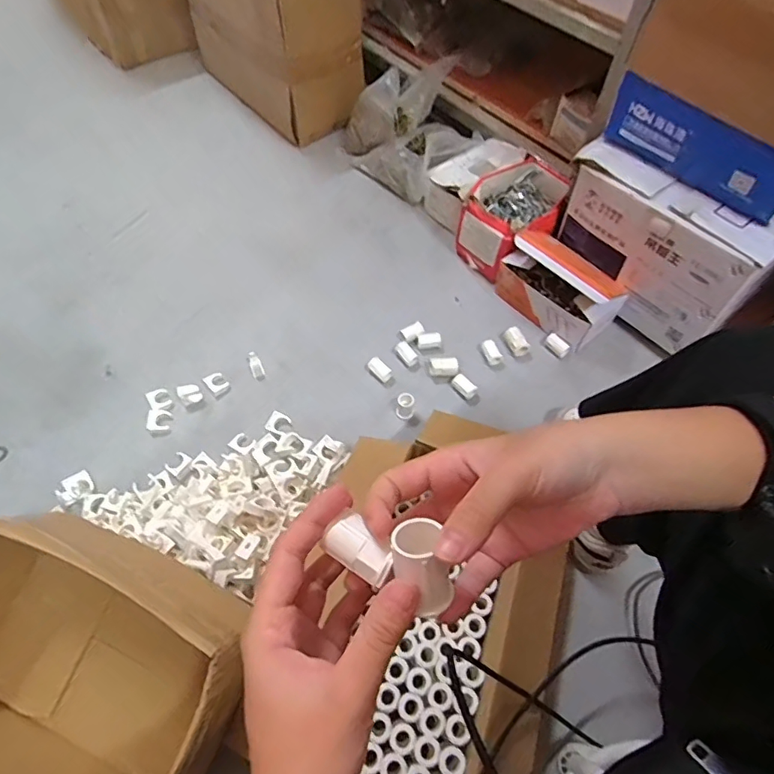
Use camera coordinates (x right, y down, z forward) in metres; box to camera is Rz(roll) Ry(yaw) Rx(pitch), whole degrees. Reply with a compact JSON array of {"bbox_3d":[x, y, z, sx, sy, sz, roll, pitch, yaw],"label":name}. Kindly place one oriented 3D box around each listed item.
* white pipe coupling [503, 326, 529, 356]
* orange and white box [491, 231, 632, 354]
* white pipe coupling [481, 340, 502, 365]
[{"bbox_3d":[0.220,-0.079,0.875,0.023,0.023,0.049,-18,61,-12],"label":"white pipe coupling"},{"bbox_3d":[0.301,-0.168,0.874,0.112,0.136,0.200,-33,65,-19],"label":"orange and white box"},{"bbox_3d":[0.176,-0.058,0.870,0.023,0.026,0.041,-16,60,-11],"label":"white pipe coupling"}]

